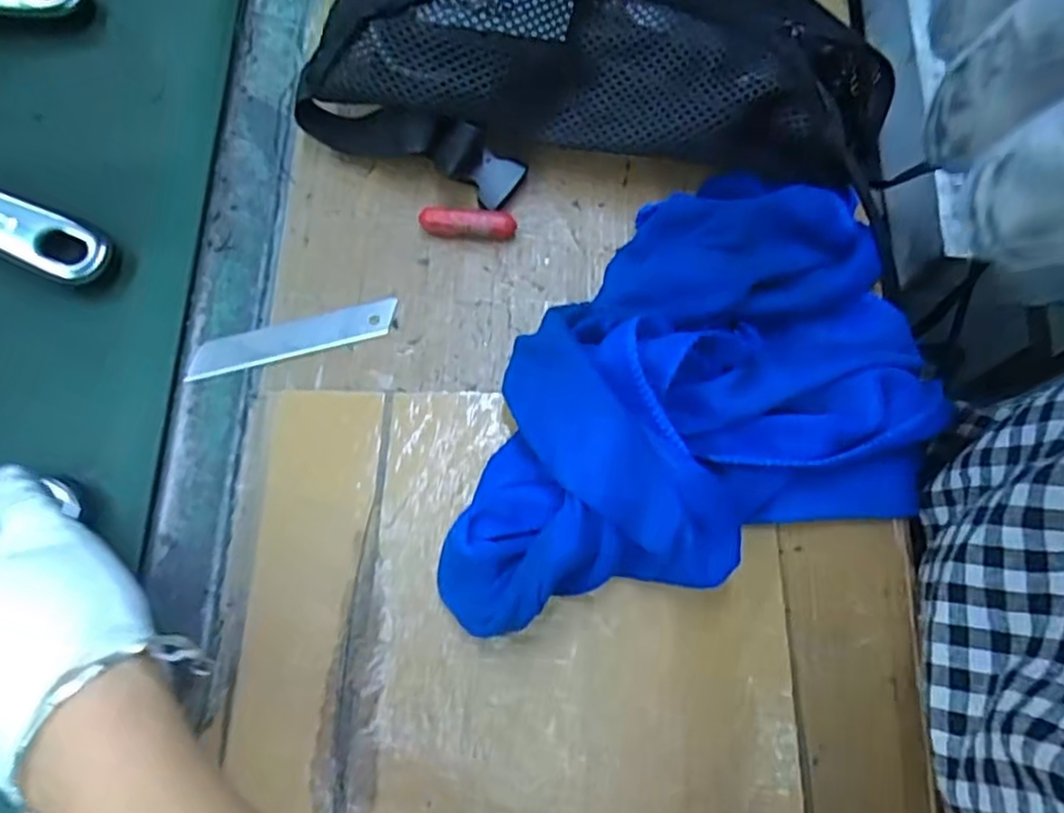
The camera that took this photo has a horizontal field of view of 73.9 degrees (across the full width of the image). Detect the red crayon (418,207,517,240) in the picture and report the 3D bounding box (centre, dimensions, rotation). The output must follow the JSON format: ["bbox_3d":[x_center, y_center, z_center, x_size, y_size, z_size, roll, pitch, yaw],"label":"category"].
[{"bbox_3d":[-0.033,-0.096,0.368,0.049,0.013,0.014,3,73,1],"label":"red crayon"}]

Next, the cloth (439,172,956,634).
[{"bbox_3d":[0.066,-0.017,0.323,0.240,0.053,0.173,-17,74,-5],"label":"cloth"}]

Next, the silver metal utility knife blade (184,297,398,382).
[{"bbox_3d":[-0.119,-0.034,0.354,0.102,0.004,0.020,-16,74,-5],"label":"silver metal utility knife blade"}]

